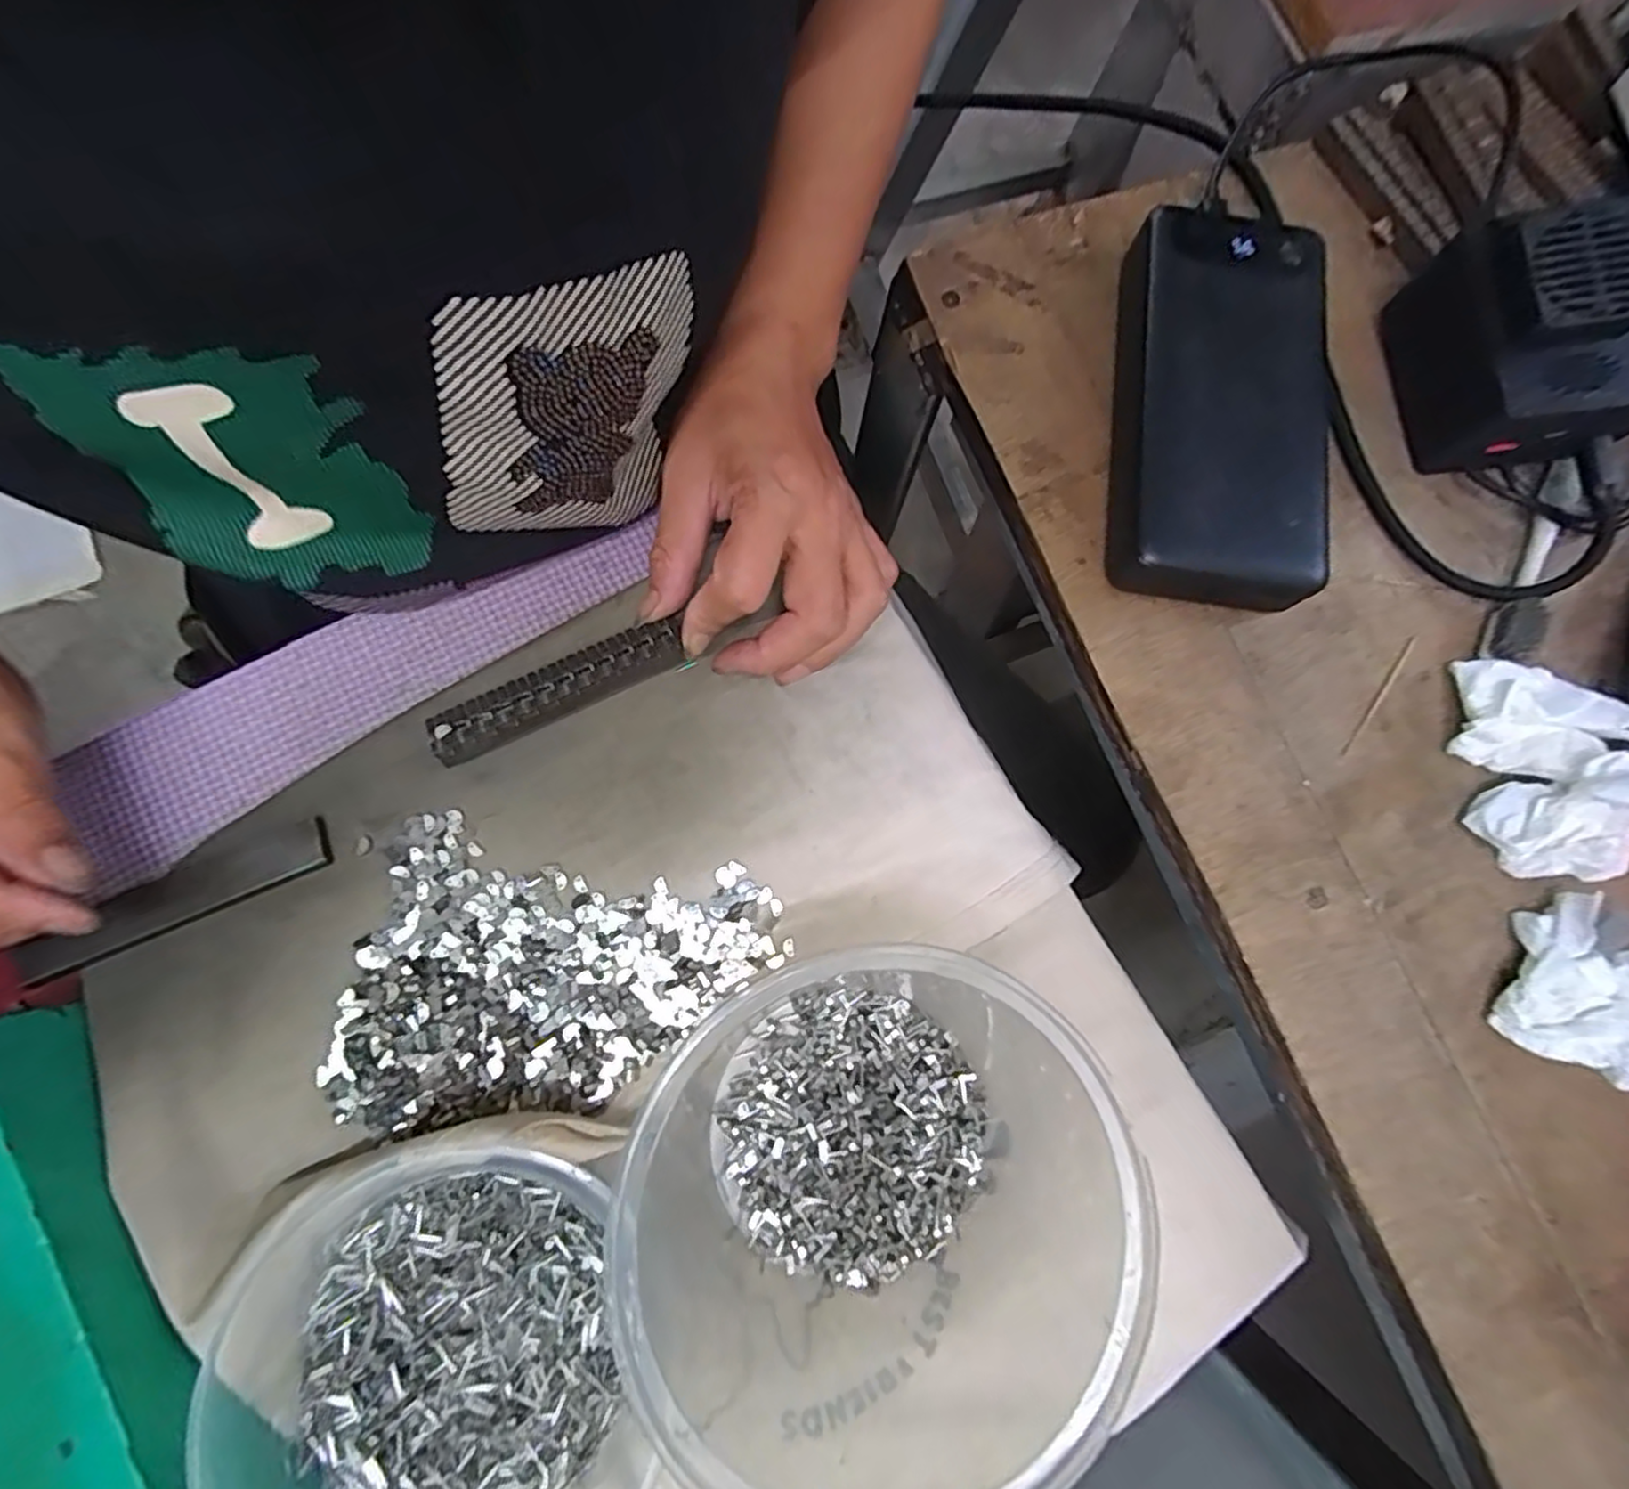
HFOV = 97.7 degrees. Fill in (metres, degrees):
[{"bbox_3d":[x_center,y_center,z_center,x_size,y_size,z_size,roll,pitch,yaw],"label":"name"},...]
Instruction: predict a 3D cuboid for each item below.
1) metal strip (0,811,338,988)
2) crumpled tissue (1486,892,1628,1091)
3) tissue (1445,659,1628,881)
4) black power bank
[{"bbox_3d":[-0.220,0.053,0.246,0.101,0.006,0.021,-25,80,-9],"label":"metal strip"},{"bbox_3d":[0.256,0.082,0.232,0.051,0.038,0.049,-30,82,-9],"label":"crumpled tissue"},{"bbox_3d":[0.261,0.006,0.246,0.053,0.039,0.077,5,78,-3],"label":"tissue"},{"bbox_3d":[0.155,-0.130,0.274,0.072,0.025,0.152,9,78,-2],"label":"black power bank"}]

